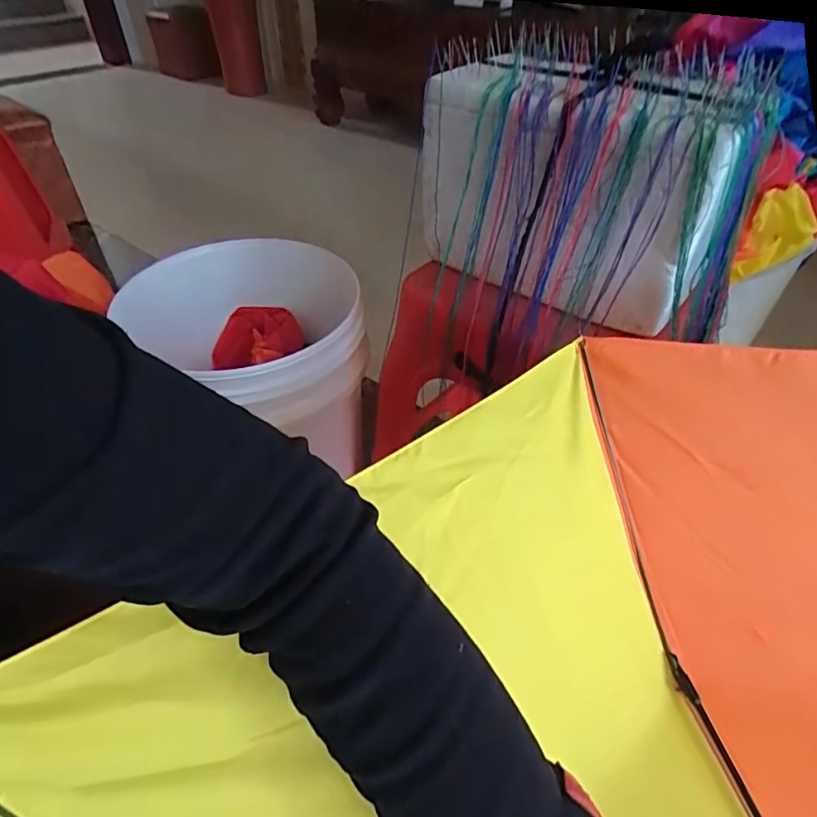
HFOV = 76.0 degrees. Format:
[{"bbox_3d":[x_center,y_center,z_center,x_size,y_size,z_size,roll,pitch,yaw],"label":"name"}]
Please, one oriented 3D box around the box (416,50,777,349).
[{"bbox_3d":[0.142,-0.191,0.472,0.268,0.193,0.168,32,52,28],"label":"box"}]

